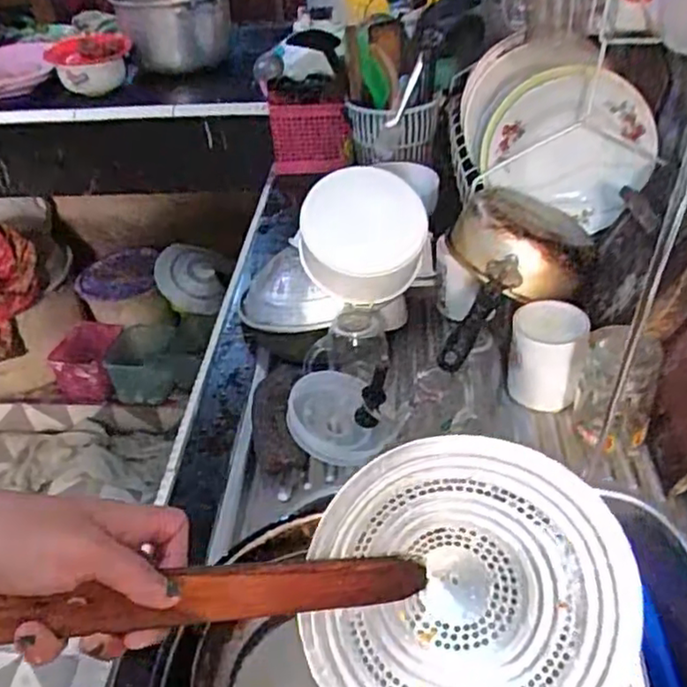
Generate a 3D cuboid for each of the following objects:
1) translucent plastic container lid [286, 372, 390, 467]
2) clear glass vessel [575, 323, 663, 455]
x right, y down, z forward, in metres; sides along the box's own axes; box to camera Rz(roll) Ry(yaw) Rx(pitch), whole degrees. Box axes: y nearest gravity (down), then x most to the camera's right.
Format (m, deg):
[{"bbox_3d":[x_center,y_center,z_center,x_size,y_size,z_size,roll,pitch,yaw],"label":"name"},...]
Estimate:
[{"bbox_3d":[-0.015,0.078,0.720,0.103,0.016,0.103,4,58,-17],"label":"translucent plastic container lid"},{"bbox_3d":[0.270,0.041,0.655,0.070,0.123,0.056,14,42,21],"label":"clear glass vessel"}]

